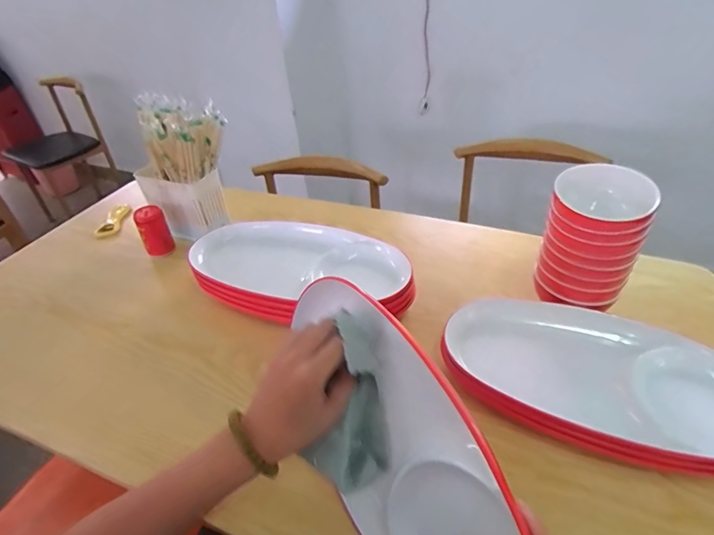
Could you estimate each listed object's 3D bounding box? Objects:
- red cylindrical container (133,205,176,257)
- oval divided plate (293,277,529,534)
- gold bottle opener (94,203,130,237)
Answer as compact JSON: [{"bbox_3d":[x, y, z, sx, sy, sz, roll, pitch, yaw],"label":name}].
[{"bbox_3d":[-0.353,-0.063,0.762,0.048,0.078,0.042,-24,42,-22],"label":"red cylindrical container"},{"bbox_3d":[0.028,0.146,0.397,0.028,0.166,0.327,5,48,-46],"label":"oval divided plate"},{"bbox_3d":[-0.493,-0.096,0.892,0.034,0.020,0.115,0,39,7],"label":"gold bottle opener"}]

